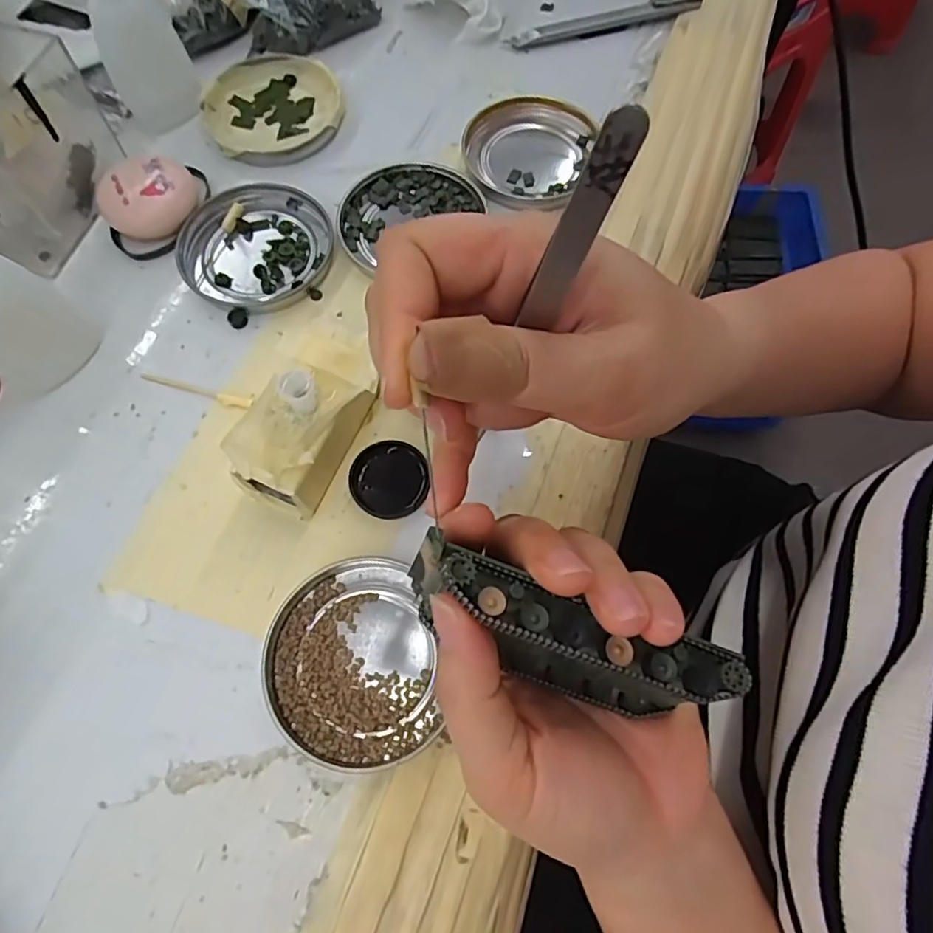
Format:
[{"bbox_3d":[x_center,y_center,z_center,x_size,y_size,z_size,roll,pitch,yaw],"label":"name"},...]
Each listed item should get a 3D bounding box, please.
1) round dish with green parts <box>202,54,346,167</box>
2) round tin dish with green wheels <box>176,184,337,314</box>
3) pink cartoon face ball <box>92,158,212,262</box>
[{"bbox_3d":[-0.115,-0.213,0.350,0.078,0.012,0.081,0,69,0],"label":"round dish with green parts"},{"bbox_3d":[-0.111,-0.117,0.314,0.078,0.009,0.075,0,69,0],"label":"round tin dish with green wheels"},{"bbox_3d":[-0.164,-0.139,0.313,0.055,0.023,0.045,-27,72,-10],"label":"pink cartoon face ball"}]

